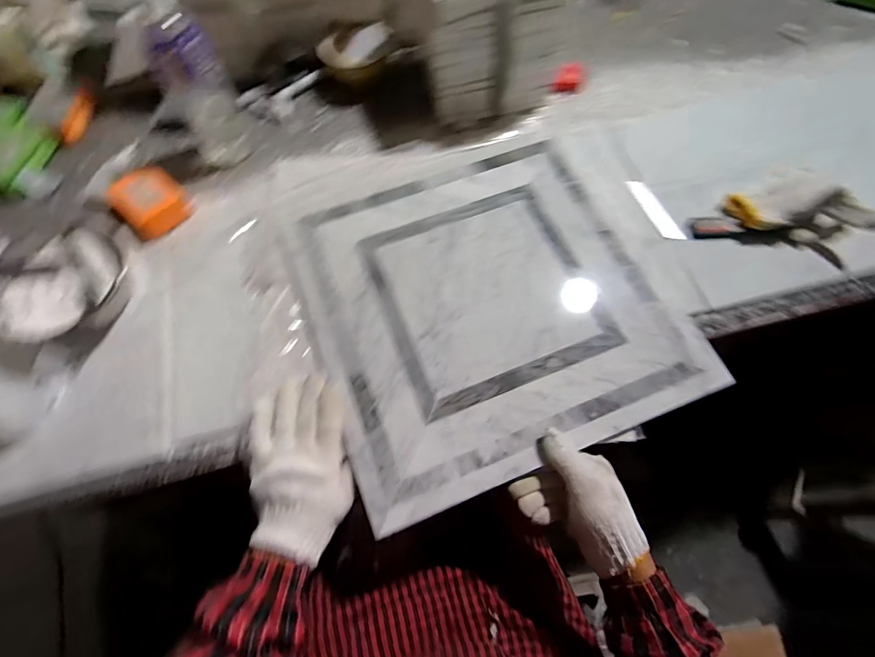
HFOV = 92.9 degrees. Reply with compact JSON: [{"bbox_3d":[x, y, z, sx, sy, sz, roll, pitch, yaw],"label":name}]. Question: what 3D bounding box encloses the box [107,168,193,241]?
[{"bbox_3d":[-0.364,-0.161,0.531,0.077,0.034,0.078,-42,75,-17],"label":"box"}]

